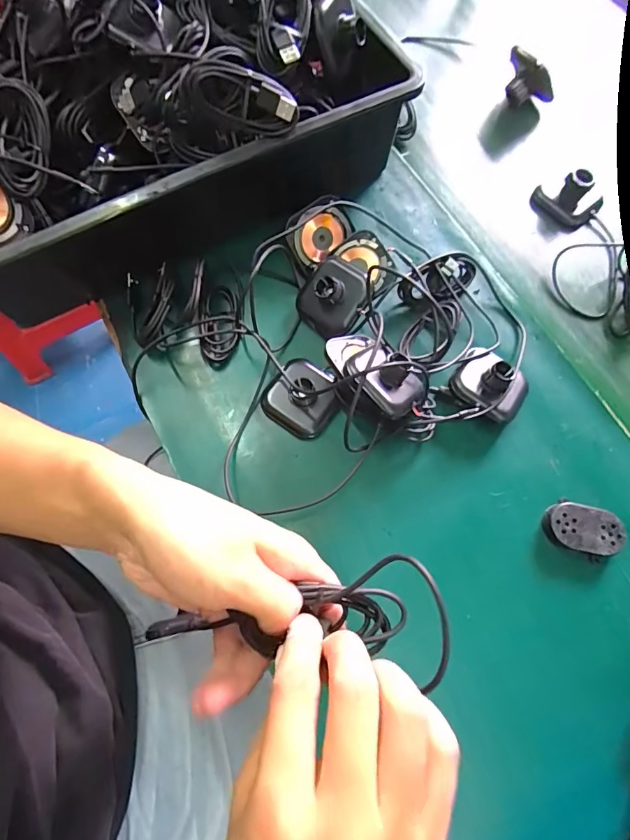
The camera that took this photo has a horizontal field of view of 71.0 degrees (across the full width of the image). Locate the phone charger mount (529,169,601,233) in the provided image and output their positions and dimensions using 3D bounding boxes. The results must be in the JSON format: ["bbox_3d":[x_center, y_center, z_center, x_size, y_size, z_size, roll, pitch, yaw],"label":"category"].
[{"bbox_3d":[0.252,-0.222,0.438,0.062,0.037,0.043,43,76,14],"label":"phone charger mount"}]

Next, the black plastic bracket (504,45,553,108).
[{"bbox_3d":[0.230,-0.366,0.471,0.046,0.040,0.045,8,72,1],"label":"black plastic bracket"}]

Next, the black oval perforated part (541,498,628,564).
[{"bbox_3d":[0.203,0.083,0.334,0.055,0.014,0.036,17,73,4],"label":"black oval perforated part"}]

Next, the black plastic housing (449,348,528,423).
[{"bbox_3d":[0.143,-0.027,0.362,0.058,0.032,0.050,34,75,9],"label":"black plastic housing"}]

